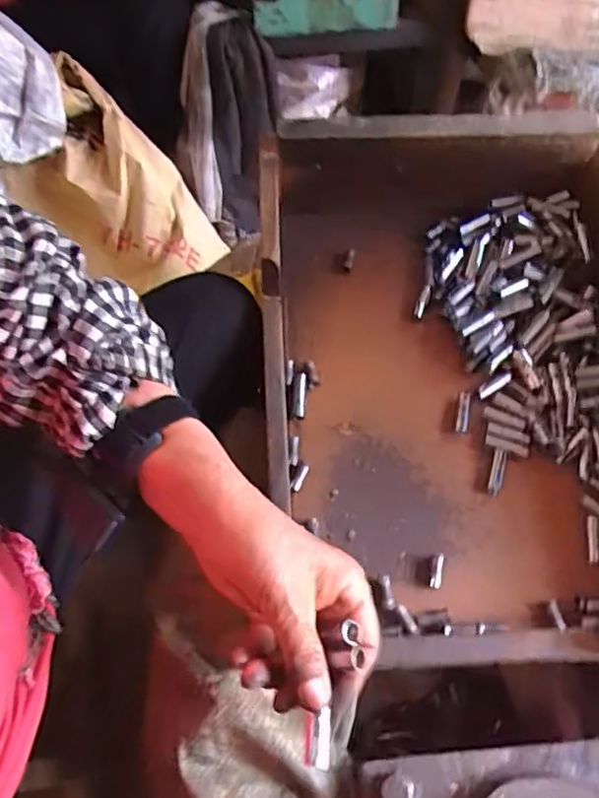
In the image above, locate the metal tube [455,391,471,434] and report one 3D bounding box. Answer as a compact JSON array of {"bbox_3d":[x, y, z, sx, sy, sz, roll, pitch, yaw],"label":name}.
[{"bbox_3d":[0.145,0.012,0.558,0.010,0.006,0.040,11,59,7],"label":"metal tube"}]

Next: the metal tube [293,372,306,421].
[{"bbox_3d":[0.000,-0.002,0.567,0.011,0.011,0.045,2,58,2],"label":"metal tube"}]

